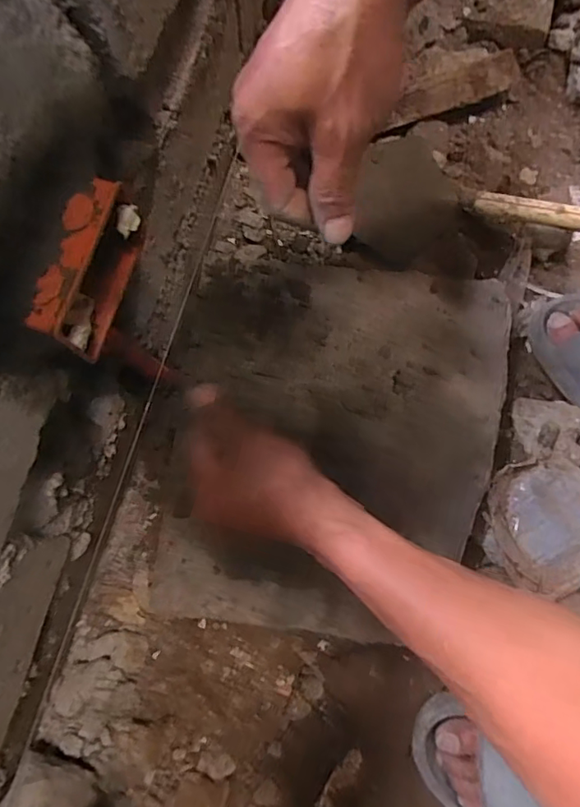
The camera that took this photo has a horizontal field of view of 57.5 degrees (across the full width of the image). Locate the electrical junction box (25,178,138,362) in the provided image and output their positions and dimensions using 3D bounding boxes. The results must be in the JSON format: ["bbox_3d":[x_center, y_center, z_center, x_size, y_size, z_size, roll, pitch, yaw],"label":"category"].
[{"bbox_3d":[-0.128,-0.083,0.337,0.025,0.065,0.102,11,77,1],"label":"electrical junction box"}]

